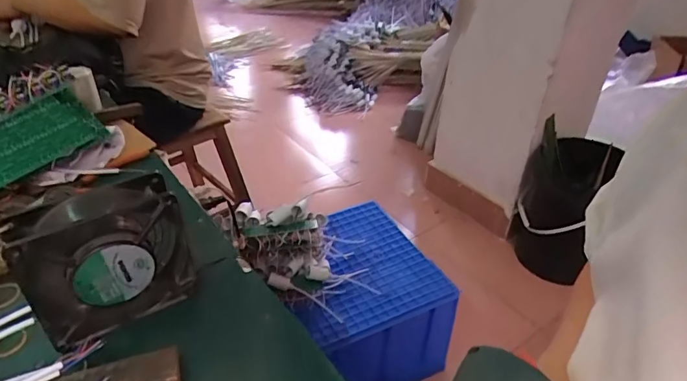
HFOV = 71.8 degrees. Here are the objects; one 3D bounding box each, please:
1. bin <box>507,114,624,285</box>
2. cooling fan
[{"bbox_3d":[0.706,0.077,1.520,0.257,0.431,0.246,0,35,-3],"label":"bin"},{"bbox_3d":[-0.192,0.055,0.391,0.122,0.116,0.053,-15,40,-27],"label":"cooling fan"}]

